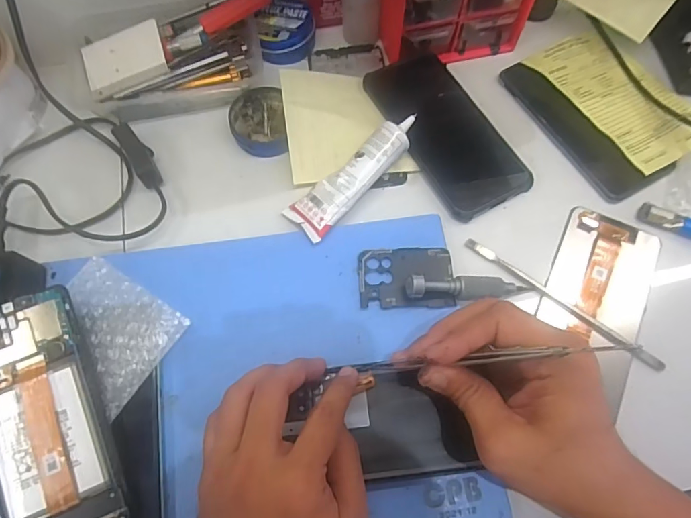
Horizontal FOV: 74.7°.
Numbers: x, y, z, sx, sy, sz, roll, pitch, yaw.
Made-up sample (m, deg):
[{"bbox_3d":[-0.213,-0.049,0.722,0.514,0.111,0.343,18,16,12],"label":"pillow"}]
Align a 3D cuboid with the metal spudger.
[{"bbox_3d":[0.161,0.031,0.340,0.161,0.005,0.009,35,72,14],"label":"metal spudger"}]

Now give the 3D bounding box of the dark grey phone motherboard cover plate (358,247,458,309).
[{"bbox_3d":[0.046,0.014,0.345,0.070,0.006,0.046,-3,67,-1],"label":"dark grey phone motherboard cover plate"}]

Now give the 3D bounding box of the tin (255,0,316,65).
[{"bbox_3d":[-0.057,-0.222,0.439,0.054,0.026,0.058,0,67,0],"label":"tin"}]

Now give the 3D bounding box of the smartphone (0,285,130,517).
[{"bbox_3d":[-0.190,0.100,0.285,0.071,0.012,0.157,-19,77,-8],"label":"smartphone"}]

